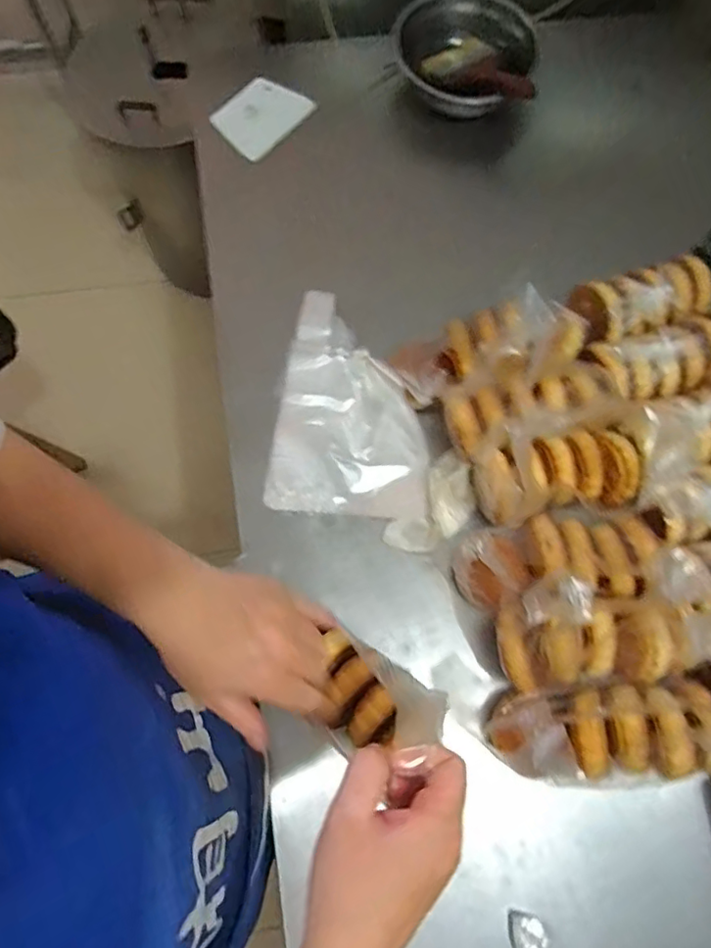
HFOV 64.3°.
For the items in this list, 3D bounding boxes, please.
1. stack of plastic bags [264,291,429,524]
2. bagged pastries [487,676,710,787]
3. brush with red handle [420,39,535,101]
[{"bbox_3d":[-0.004,-0.085,0.665,0.182,0.035,0.272,5,69,2],"label":"stack of plastic bags"},{"bbox_3d":[0.225,0.240,0.518,0.194,0.056,0.083,-10,69,11],"label":"bagged pastries"},{"bbox_3d":[0.178,-0.574,0.804,0.164,0.035,0.060,28,73,6],"label":"brush with red handle"}]

